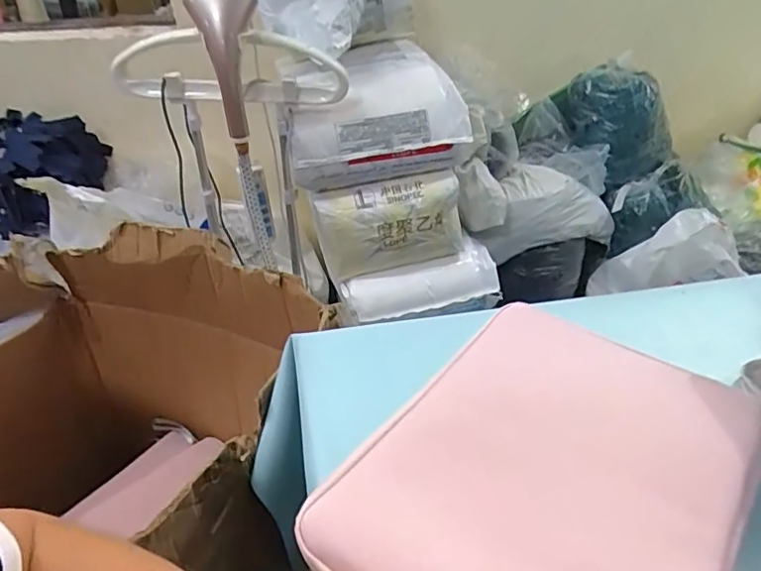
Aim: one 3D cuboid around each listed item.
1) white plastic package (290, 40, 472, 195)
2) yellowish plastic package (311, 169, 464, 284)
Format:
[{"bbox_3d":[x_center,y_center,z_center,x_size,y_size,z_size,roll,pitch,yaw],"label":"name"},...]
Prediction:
[{"bbox_3d":[-0.018,-0.360,1.186,0.370,0.234,0.198,-11,35,-15],"label":"white plastic package"},{"bbox_3d":[0.025,-0.134,1.250,0.333,0.208,0.075,-10,34,-14],"label":"yellowish plastic package"}]

